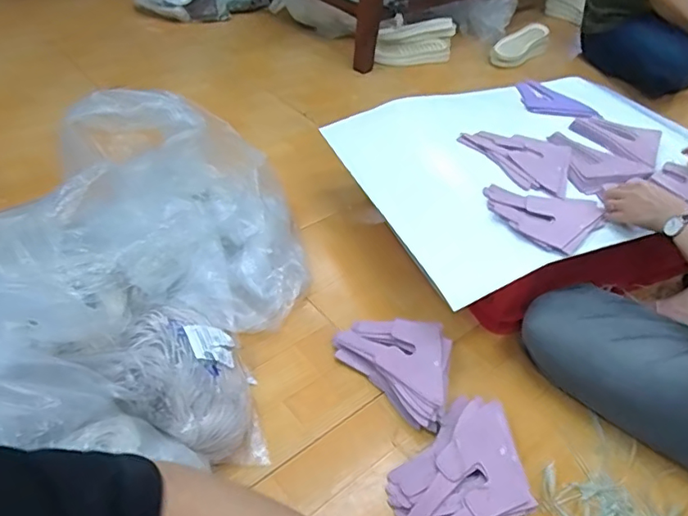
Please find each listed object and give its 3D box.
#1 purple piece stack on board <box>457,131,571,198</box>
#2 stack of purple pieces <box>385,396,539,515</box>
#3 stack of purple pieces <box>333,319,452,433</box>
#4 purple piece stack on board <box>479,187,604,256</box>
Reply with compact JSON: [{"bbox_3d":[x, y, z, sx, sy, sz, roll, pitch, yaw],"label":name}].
[{"bbox_3d":[0.323,-0.193,1.022,0.207,0.019,0.159,18,45,12],"label":"purple piece stack on board"},{"bbox_3d":[0.155,0.295,0.747,0.189,0.048,0.171,-8,46,-15],"label":"stack of purple pieces"},{"bbox_3d":[0.101,0.163,0.874,0.145,0.054,0.219,-32,56,-33],"label":"stack of purple pieces"},{"bbox_3d":[0.337,-0.067,0.890,0.192,0.006,0.148,12,44,6],"label":"purple piece stack on board"}]

